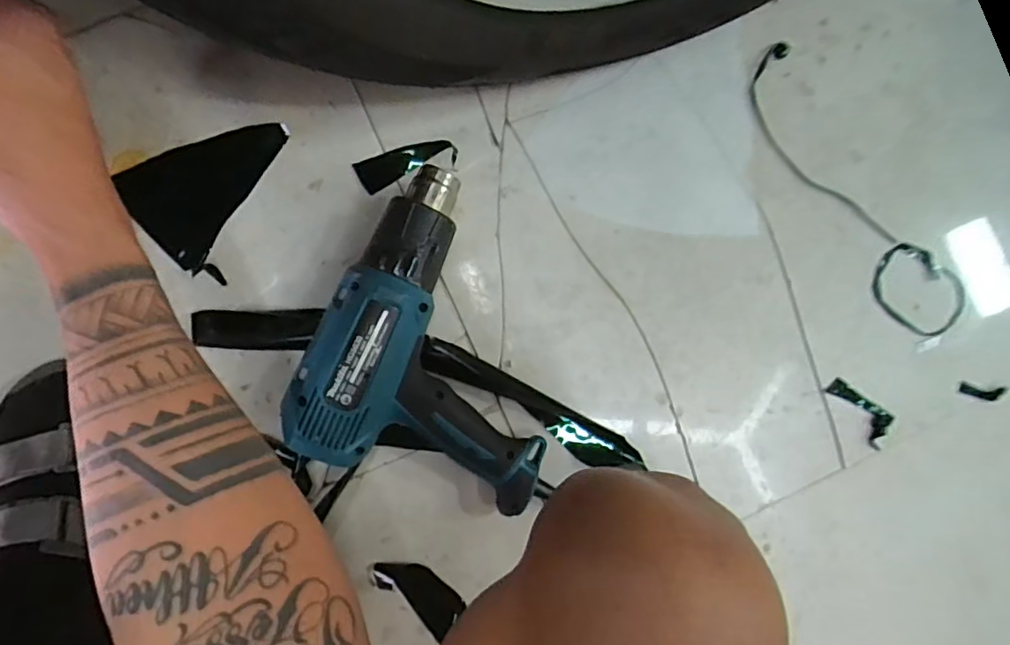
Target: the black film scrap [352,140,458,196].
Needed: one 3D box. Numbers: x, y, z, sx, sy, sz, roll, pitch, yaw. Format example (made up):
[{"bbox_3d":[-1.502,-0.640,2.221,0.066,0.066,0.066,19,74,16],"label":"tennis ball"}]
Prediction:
[{"bbox_3d":[-0.082,-0.133,0.473,0.083,0.009,0.029,-19,90,-4],"label":"black film scrap"}]

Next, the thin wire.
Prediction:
[{"bbox_3d":[0.300,-0.109,0.493,0.070,0.012,0.283,-37,91,-4],"label":"thin wire"}]

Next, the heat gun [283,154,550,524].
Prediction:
[{"bbox_3d":[-0.037,0.014,0.440,0.195,0.073,0.219,22,87,-4],"label":"heat gun"}]

